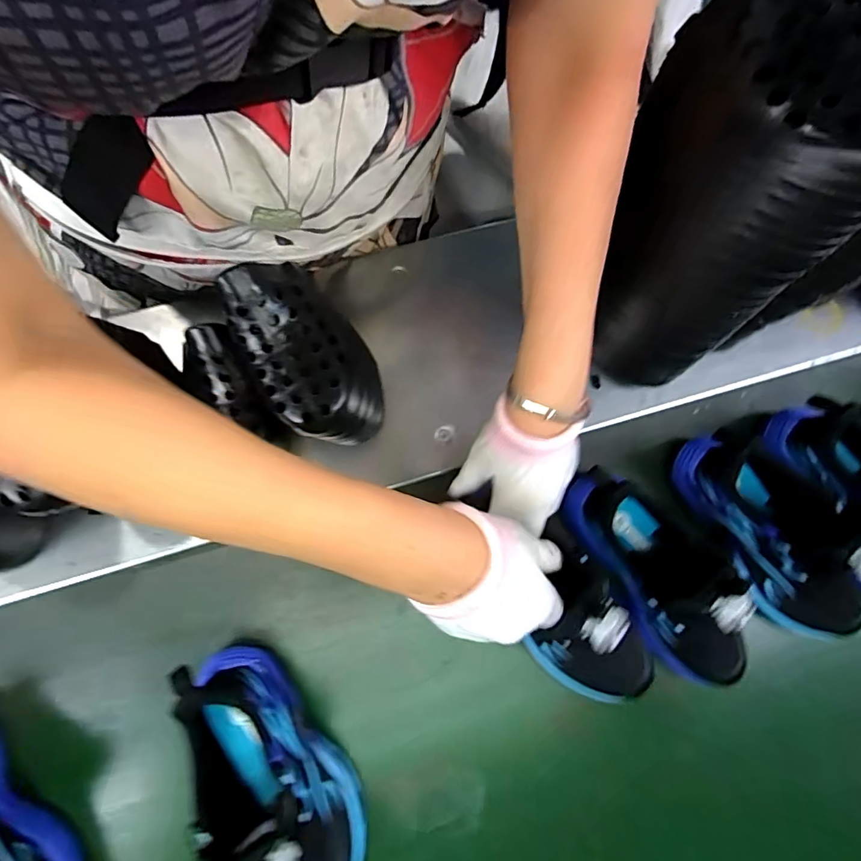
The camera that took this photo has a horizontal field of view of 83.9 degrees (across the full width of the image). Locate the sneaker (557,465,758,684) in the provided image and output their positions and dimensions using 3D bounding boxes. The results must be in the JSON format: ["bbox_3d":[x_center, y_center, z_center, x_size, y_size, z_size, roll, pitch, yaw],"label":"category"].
[{"bbox_3d":[0.199,0.119,0.391,0.067,0.115,0.202,-34,79,-7],"label":"sneaker"}]

